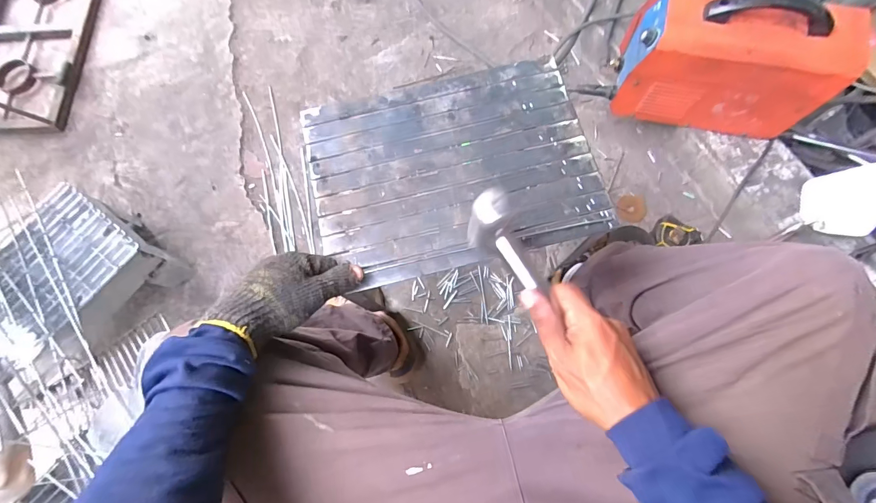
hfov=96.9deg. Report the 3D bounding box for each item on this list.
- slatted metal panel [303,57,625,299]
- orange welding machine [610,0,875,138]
[{"bbox_3d":[0.016,-0.105,0.483,0.340,0.012,0.251,-13,75,-3],"label":"slatted metal panel"},{"bbox_3d":[0.526,-0.355,0.710,0.321,0.225,0.150,15,75,5],"label":"orange welding machine"}]

